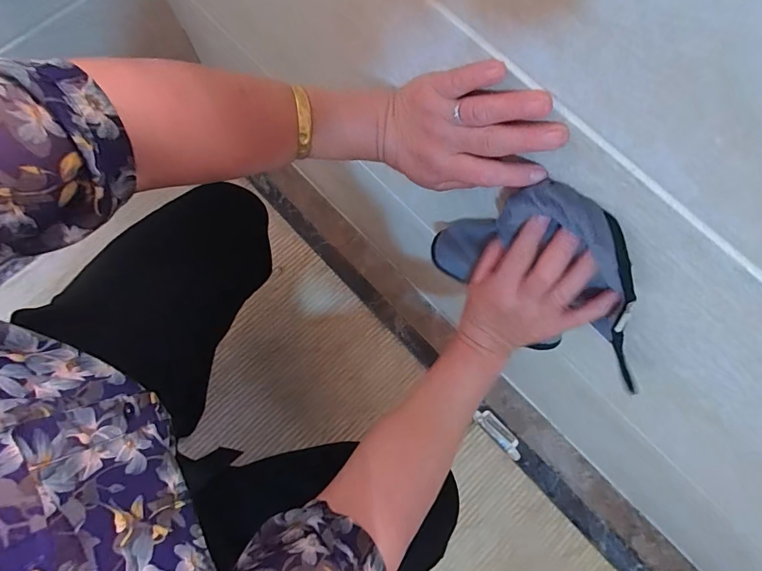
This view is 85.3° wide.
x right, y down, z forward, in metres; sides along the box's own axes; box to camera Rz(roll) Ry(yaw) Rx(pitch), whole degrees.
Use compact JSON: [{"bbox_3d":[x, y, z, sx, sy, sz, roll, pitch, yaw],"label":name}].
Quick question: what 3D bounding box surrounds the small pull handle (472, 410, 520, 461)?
[{"bbox_3d":[0.217,0.270,0.753,0.031,0.012,0.101,-41,78,-11],"label":"small pull handle"}]

